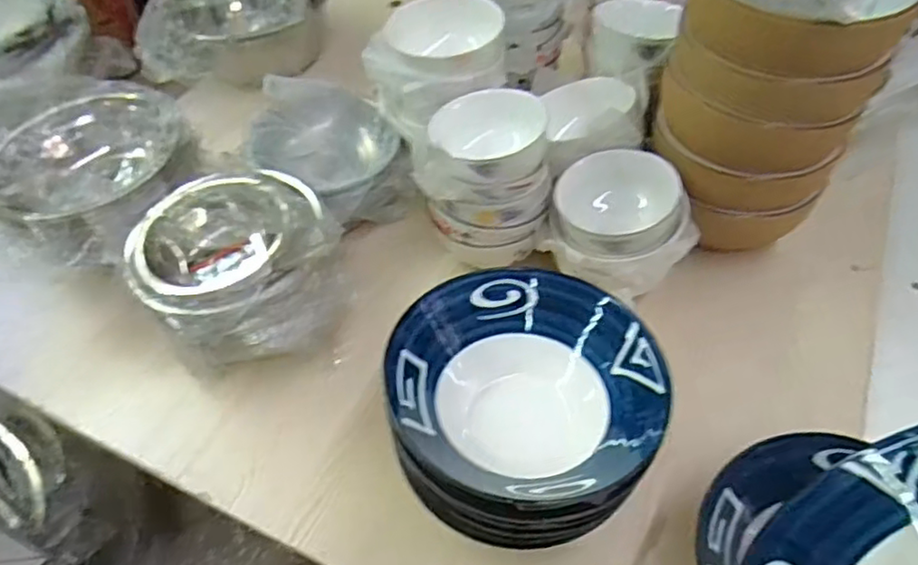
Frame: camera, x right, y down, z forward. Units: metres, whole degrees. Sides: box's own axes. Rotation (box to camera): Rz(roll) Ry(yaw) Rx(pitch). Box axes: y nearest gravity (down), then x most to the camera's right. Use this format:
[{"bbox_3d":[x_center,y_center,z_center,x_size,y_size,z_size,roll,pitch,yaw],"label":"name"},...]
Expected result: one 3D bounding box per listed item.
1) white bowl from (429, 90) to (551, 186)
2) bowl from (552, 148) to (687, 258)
[{"bbox_3d":[0.032,-0.133,0.606,0.102,0.055,0.102,-2,51,3],"label":"white bowl"},{"bbox_3d":[0.148,-0.069,0.595,0.114,0.046,0.108,-5,51,0],"label":"bowl"}]

